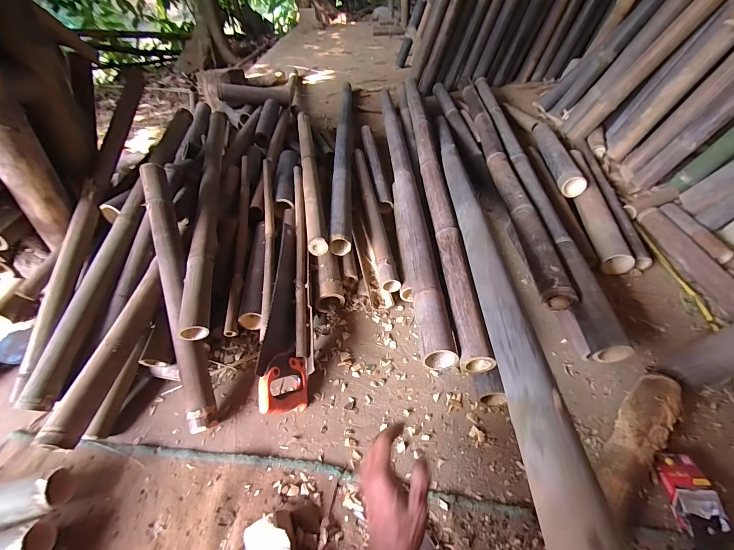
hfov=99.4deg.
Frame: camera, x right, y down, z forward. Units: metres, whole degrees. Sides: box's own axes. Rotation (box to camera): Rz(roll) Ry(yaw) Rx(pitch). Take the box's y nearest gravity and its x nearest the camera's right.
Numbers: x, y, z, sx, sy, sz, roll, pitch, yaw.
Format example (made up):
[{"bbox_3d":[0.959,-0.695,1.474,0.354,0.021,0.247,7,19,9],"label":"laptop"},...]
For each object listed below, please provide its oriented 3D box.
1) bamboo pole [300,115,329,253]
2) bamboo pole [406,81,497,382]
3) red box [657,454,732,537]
[{"bbox_3d":[-0.217,-0.419,1.147,0.056,0.042,0.988,-10,47,-5],"label":"bamboo pole"},{"bbox_3d":[0.225,-0.366,1.089,0.067,0.081,1.457,-2,47,3],"label":"bamboo pole"},{"bbox_3d":[0.537,0.361,0.519,0.065,0.037,0.110,1,47,5],"label":"red box"}]

